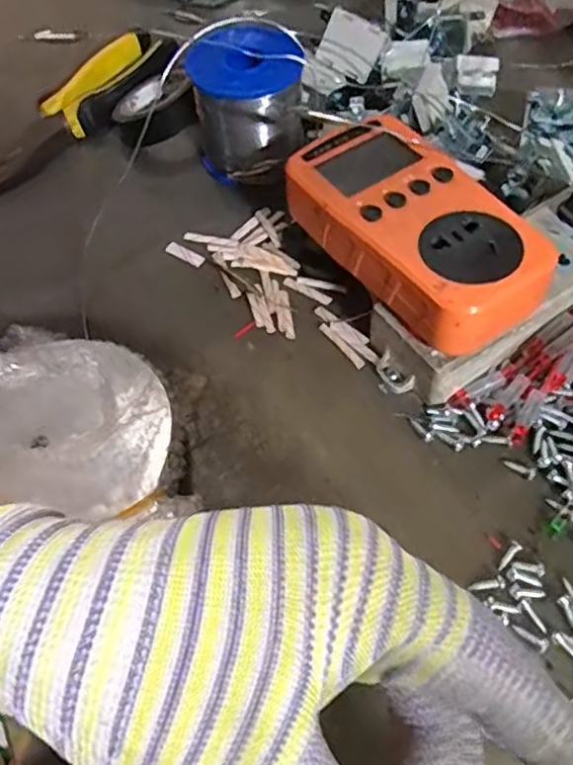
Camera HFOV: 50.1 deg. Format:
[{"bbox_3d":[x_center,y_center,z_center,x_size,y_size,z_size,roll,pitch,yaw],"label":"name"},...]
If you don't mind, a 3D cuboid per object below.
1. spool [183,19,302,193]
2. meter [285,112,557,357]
[{"bbox_3d":[-0.021,-0.157,0.357,0.063,0.068,0.060,-2,59,3],"label":"spool"},{"bbox_3d":[0.058,-0.071,0.281,0.067,0.031,0.125,-33,62,-15],"label":"meter"}]

